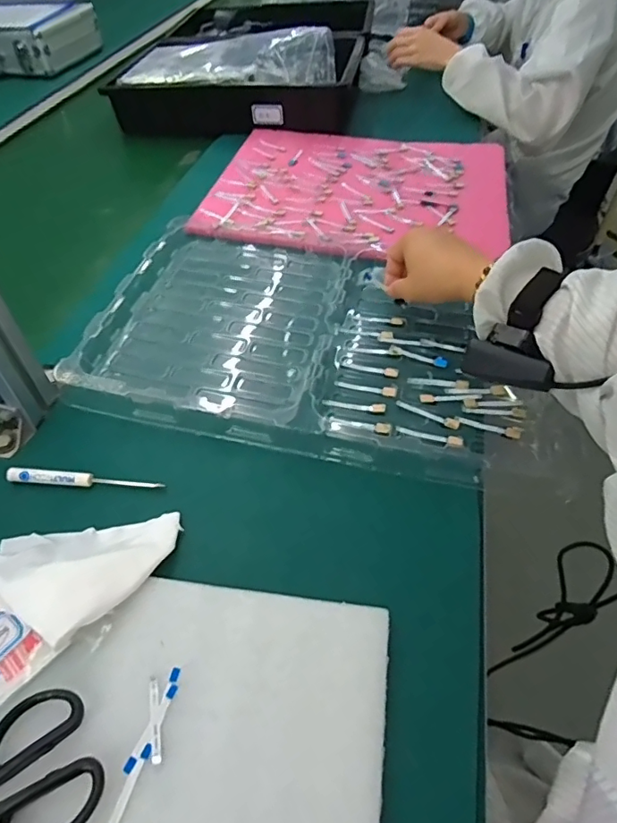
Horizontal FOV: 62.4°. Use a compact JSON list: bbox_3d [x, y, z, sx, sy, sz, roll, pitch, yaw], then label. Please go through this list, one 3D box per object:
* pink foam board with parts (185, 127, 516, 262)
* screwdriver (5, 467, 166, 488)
[{"bbox_3d":[0.085,-0.348,0.763,0.415,0.032,0.404,8,50,7],"label":"pink foam board with parts"},{"bbox_3d":[-0.185,0.055,0.427,0.123,0.012,0.015,2,51,-2],"label":"screwdriver"}]

